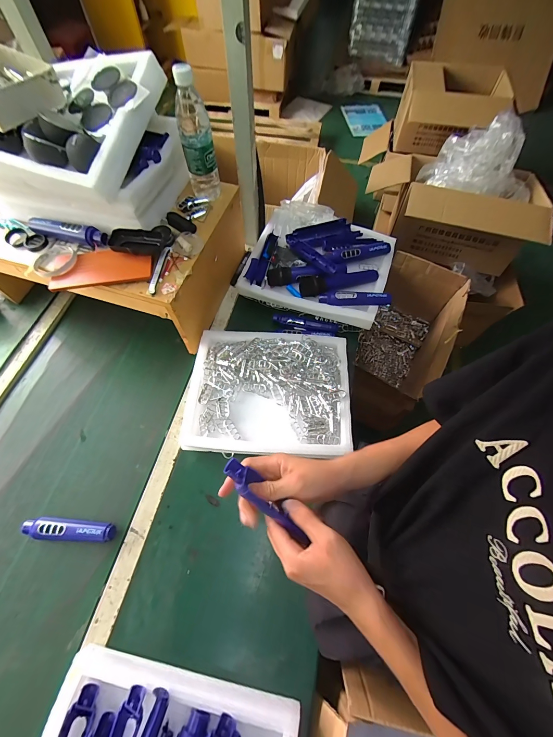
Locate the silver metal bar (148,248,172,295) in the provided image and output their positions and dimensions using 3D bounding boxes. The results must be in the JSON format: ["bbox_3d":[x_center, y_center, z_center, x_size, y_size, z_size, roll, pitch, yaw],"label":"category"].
[{"bbox_3d":[-0.234,-0.199,0.593,0.017,0.007,0.121,7,64,2],"label":"silver metal bar"}]

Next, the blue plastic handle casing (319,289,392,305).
[{"bbox_3d":[0.188,-0.170,0.706,0.165,0.030,0.036,5,63,1],"label":"blue plastic handle casing"}]

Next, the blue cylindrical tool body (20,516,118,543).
[{"bbox_3d":[-0.395,0.303,0.558,0.175,0.027,0.035,3,63,0],"label":"blue cylindrical tool body"}]

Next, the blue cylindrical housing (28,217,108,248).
[{"bbox_3d":[-0.433,-0.286,0.611,0.173,0.026,0.032,16,64,6],"label":"blue cylindrical housing"}]

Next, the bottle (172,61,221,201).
[{"bbox_3d":[-0.160,-0.458,0.602,0.063,0.219,0.055,-11,64,-7],"label":"bottle"}]

